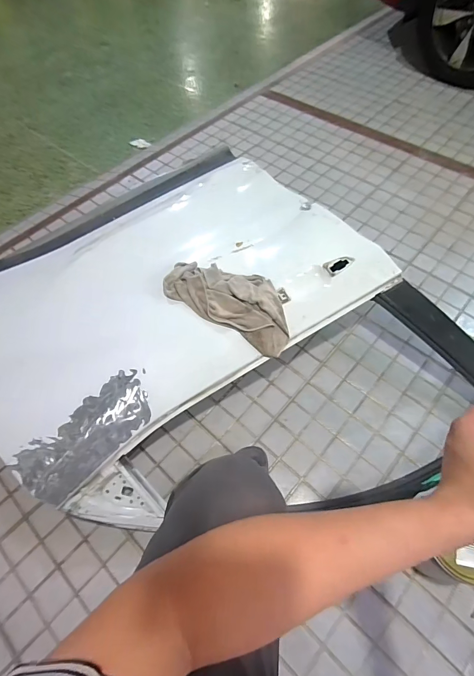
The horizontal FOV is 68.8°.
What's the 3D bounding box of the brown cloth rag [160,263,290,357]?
[{"bbox_3d":[-0.021,-0.107,0.945,0.385,0.080,0.176,24,63,18],"label":"brown cloth rag"}]

